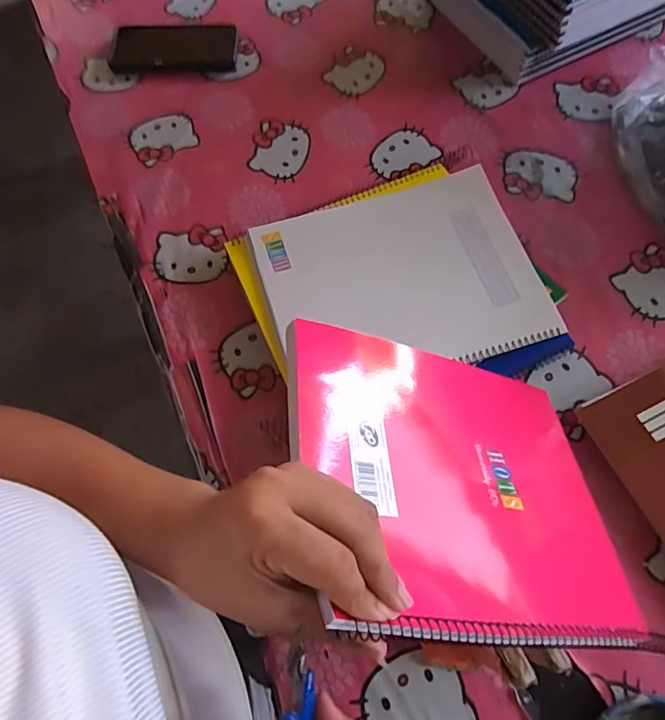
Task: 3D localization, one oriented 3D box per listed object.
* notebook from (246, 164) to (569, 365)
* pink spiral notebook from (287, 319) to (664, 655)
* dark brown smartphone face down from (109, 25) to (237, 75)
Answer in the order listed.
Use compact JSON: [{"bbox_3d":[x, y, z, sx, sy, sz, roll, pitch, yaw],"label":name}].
[{"bbox_3d":[0.063,-0.079,0.476,0.248,0.014,0.199,-18,68,-5],"label":"notebook"},{"bbox_3d":[0.095,0.081,0.330,0.260,0.011,0.197,13,48,-29],"label":"pink spiral notebook"},{"bbox_3d":[-0.209,-0.411,0.653,0.161,0.012,0.086,-5,66,0],"label":"dark brown smartphone face down"}]

